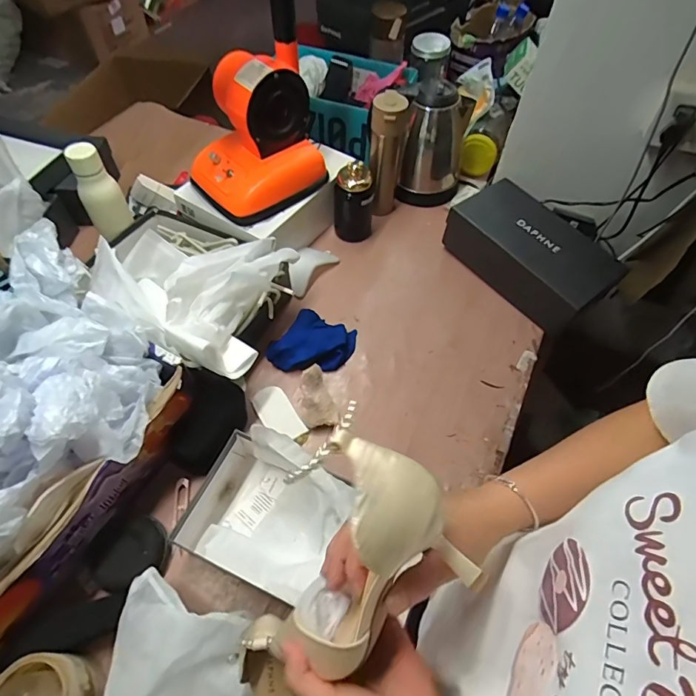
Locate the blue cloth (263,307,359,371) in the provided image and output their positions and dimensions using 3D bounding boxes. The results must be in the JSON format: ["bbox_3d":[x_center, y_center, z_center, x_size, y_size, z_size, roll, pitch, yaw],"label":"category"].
[{"bbox_3d":[-0.060,-0.008,0.773,0.126,0.041,0.130,24,60,13],"label":"blue cloth"}]

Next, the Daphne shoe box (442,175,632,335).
[{"bbox_3d":[0.352,-0.190,0.846,0.183,0.097,0.292,-36,65,-22],"label":"Daphne shoe box"}]

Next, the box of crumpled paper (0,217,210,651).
[{"bbox_3d":[-0.418,0.096,0.526,0.295,0.203,0.418,30,61,17],"label":"box of crumpled paper"}]

